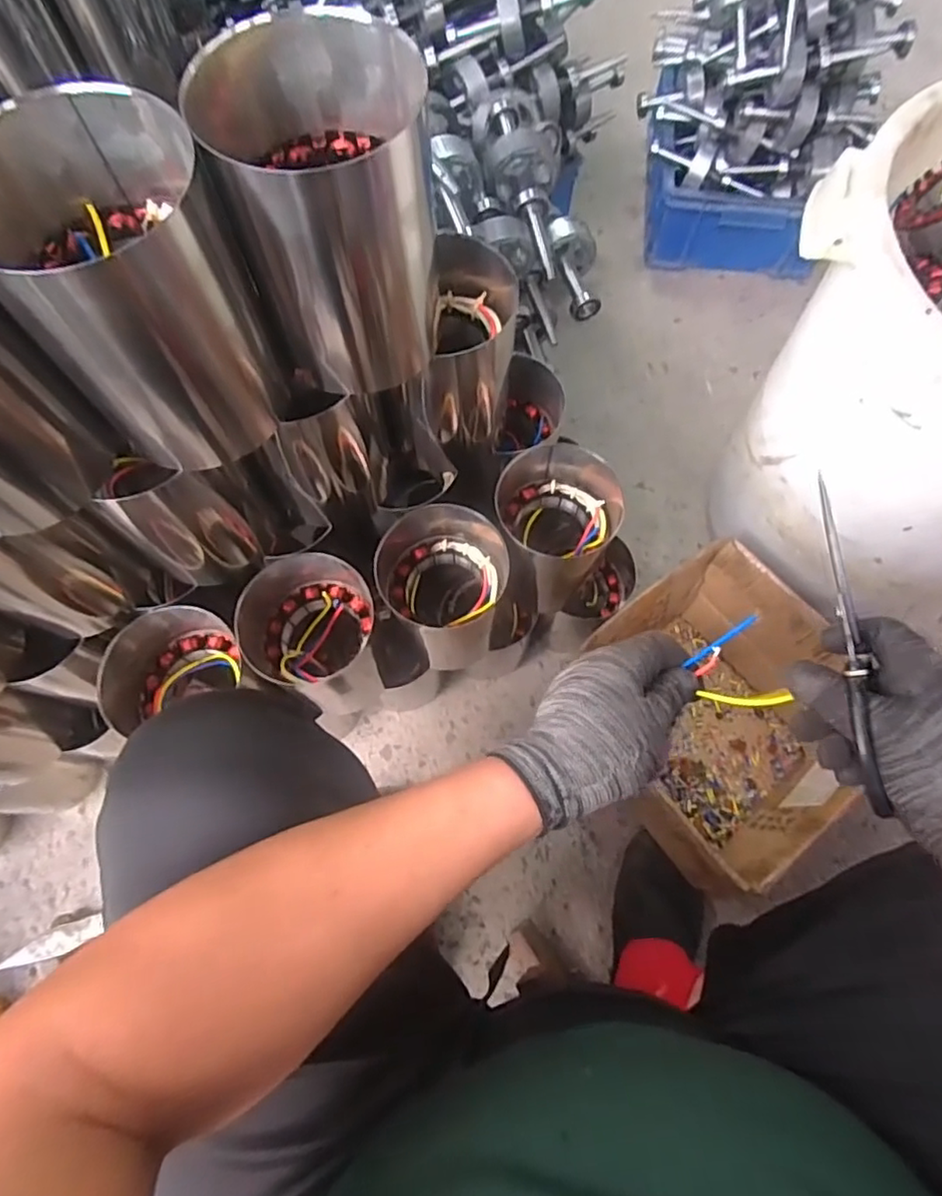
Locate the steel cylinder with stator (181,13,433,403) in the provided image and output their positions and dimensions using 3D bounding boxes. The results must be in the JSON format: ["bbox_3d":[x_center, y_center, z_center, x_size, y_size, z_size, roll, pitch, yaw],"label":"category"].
[{"bbox_3d":[-0.085,-0.232,0.392,0.115,0.182,0.108,-12,71,-4],"label":"steel cylinder with stator"}]

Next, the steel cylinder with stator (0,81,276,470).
[{"bbox_3d":[-0.197,-0.176,0.373,0.116,0.173,0.108,-33,74,-10],"label":"steel cylinder with stator"}]

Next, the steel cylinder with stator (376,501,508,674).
[{"bbox_3d":[-0.031,-0.011,0.685,0.119,0.134,0.141,-27,73,-9],"label":"steel cylinder with stator"}]

